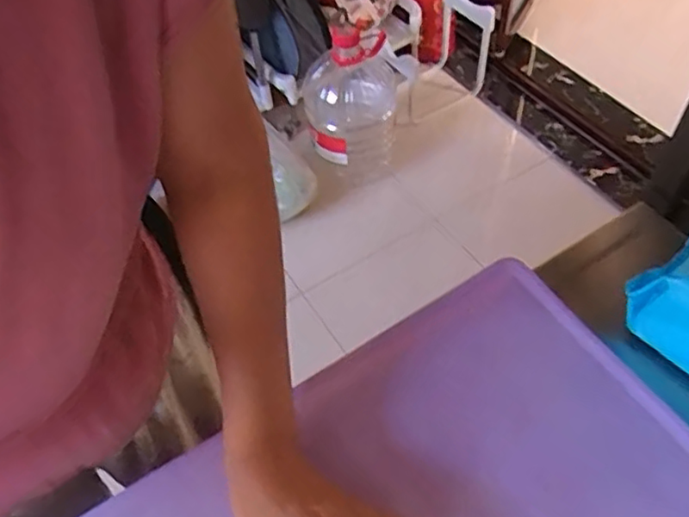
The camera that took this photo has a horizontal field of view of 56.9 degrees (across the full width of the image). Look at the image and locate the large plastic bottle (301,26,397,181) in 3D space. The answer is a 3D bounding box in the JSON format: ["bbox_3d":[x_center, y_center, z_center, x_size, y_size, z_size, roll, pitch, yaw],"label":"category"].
[{"bbox_3d":[0.010,-0.370,1.550,0.217,0.380,0.208,-6,52,-1],"label":"large plastic bottle"}]

